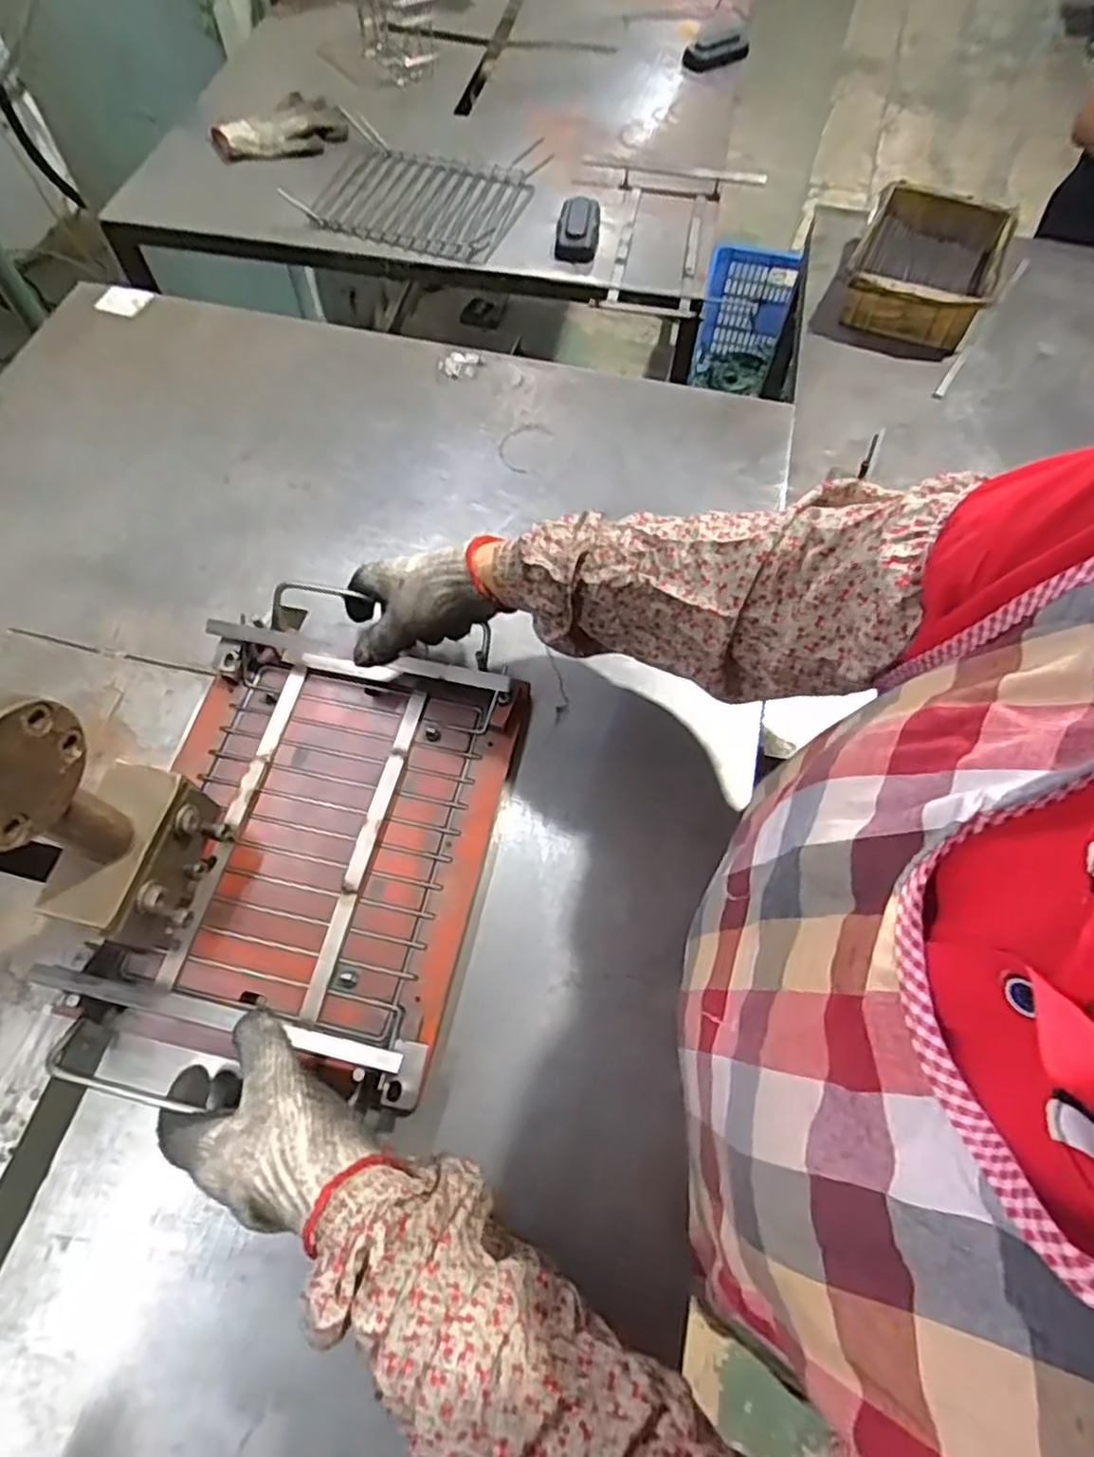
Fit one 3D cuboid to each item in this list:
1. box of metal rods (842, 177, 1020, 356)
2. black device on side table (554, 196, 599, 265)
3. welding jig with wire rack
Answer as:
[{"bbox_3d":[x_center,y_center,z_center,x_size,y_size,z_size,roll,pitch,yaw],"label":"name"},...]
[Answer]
[{"bbox_3d":[0.513,-0.639,0.986,0.182,0.068,0.254,24,67,8],"label":"box of metal rods"},{"bbox_3d":[0.038,-0.630,0.906,0.052,0.039,0.079,6,66,0],"label":"black device on side table"},{"bbox_3d":[-0.169,0.072,0.498,0.250,0.040,0.336,11,64,7],"label":"welding jig with wire rack"}]

